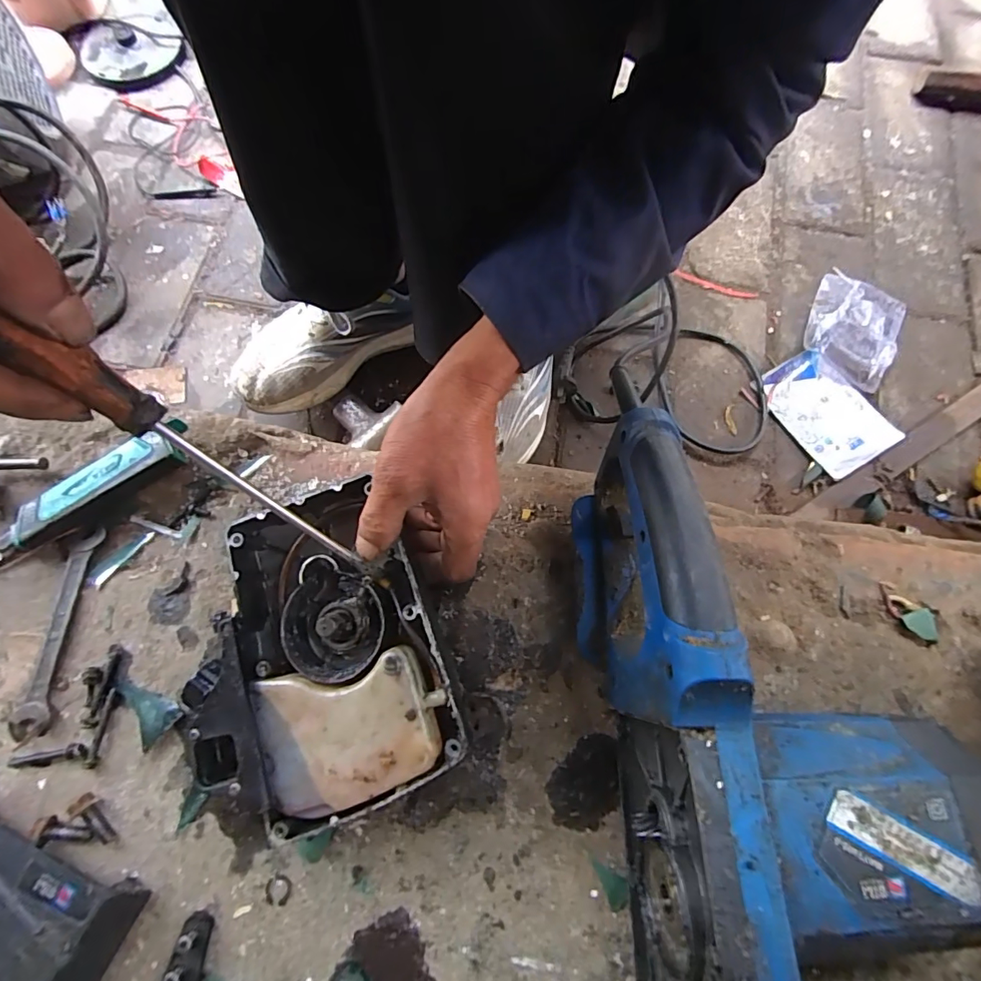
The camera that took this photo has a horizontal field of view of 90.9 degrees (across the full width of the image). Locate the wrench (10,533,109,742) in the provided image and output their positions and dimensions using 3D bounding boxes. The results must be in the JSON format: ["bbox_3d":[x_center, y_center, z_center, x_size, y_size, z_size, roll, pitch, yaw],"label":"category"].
[{"bbox_3d":[-0.298,0.095,0.332,0.024,0.006,0.139,4,74,0],"label":"wrench"}]

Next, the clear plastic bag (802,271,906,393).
[{"bbox_3d":[0.453,-0.207,0.601,0.104,0.028,0.159,29,75,7],"label":"clear plastic bag"}]

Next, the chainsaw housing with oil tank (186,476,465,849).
[{"bbox_3d":[-0.116,0.102,0.302,0.156,0.060,0.186,-21,75,-6],"label":"chainsaw housing with oil tank"}]

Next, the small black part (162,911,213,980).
[{"bbox_3d":[-0.175,0.272,0.276,0.019,0.017,0.044,14,74,3],"label":"small black part"}]

